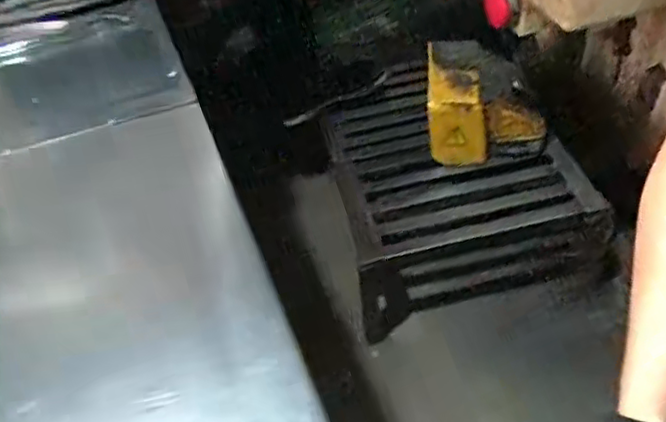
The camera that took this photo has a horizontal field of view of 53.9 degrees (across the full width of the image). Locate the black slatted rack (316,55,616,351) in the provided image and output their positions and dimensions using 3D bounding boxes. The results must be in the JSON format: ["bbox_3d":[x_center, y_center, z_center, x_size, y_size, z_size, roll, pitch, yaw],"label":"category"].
[{"bbox_3d":[0.245,-0.070,1.392,0.488,0.256,0.523,-12,45,-4],"label":"black slatted rack"}]

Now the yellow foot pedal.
[{"bbox_3d":[0.293,-0.218,1.312,0.226,0.153,0.223,-6,45,2],"label":"yellow foot pedal"}]

